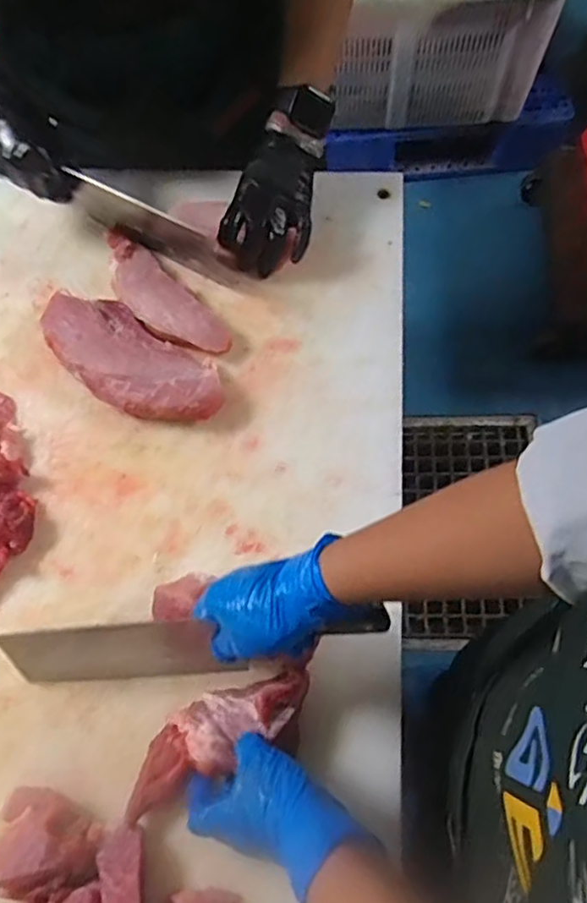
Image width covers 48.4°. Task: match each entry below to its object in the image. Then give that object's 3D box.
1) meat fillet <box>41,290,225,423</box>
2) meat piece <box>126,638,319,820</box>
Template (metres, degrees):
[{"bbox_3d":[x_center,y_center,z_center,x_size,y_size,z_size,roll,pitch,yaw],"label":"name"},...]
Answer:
[{"bbox_3d":[-0.171,-0.095,0.671,0.222,0.042,0.091,33,72,14],"label":"meat fillet"},{"bbox_3d":[-0.058,0.222,0.507,0.159,0.038,0.062,-30,70,-2],"label":"meat piece"}]

